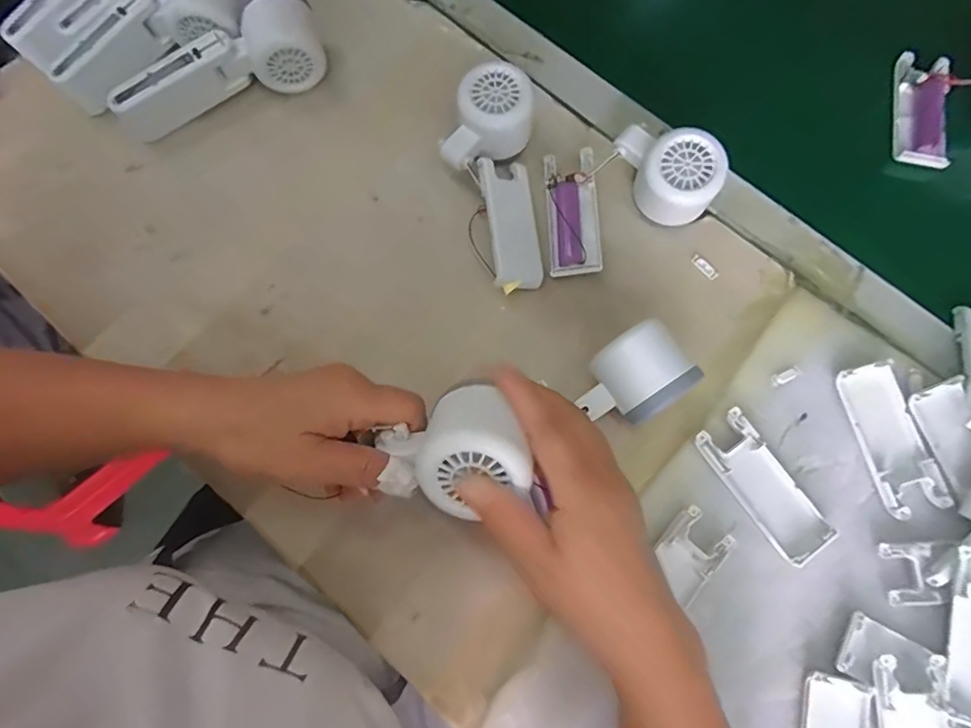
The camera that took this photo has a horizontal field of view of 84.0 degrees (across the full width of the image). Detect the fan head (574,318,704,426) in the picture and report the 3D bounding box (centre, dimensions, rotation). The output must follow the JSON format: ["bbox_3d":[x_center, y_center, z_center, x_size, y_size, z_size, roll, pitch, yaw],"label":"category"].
[{"bbox_3d":[0.094,0.012,0.363,0.074,0.057,0.057,-33,78,-8],"label":"fan head"}]

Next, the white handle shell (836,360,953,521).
[{"bbox_3d":[0.282,0.050,0.374,0.041,0.014,0.102,-13,76,-3],"label":"white handle shell"}]

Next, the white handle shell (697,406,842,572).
[{"bbox_3d":[0.191,0.085,0.370,0.041,0.011,0.104,-34,78,-8],"label":"white handle shell"}]

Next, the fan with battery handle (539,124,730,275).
[{"bbox_3d":[0.108,-0.125,0.402,0.123,0.055,0.105,-4,76,-1],"label":"fan with battery handle"}]

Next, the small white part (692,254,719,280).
[{"bbox_3d":[0.170,-0.075,0.418,0.008,0.004,0.023,-40,79,-9],"label":"small white part"}]

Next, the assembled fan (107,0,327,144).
[{"bbox_3d":[-0.212,-0.237,0.430,0.168,0.049,0.062,-25,77,-6],"label":"assembled fan"}]

